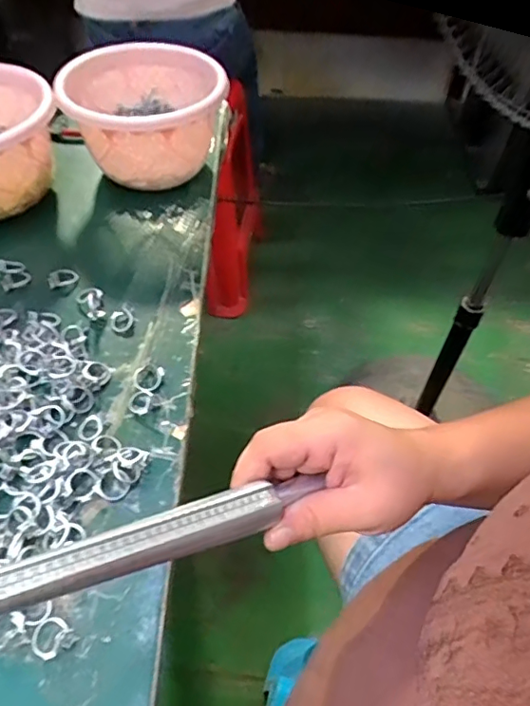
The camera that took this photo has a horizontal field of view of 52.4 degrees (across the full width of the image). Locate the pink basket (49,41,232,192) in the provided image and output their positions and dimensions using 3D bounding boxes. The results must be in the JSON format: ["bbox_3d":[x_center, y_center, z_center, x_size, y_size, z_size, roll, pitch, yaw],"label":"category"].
[{"bbox_3d":[-0.107,-0.211,0.501,0.141,0.092,0.126,-14,52,-13],"label":"pink basket"}]

